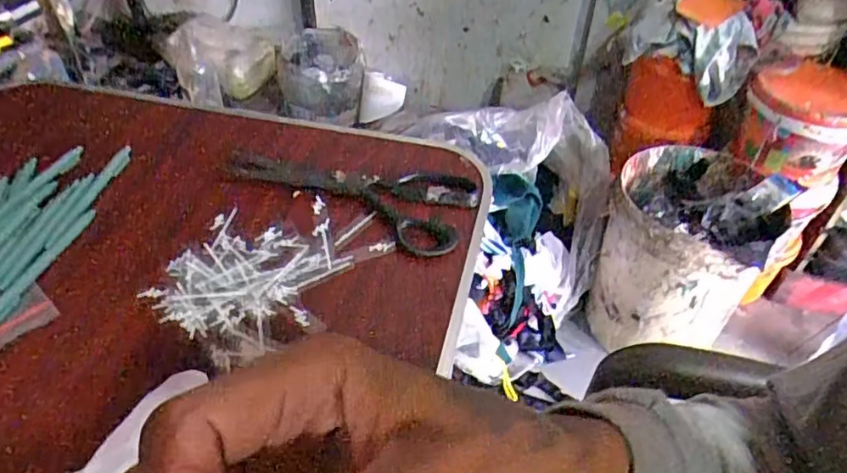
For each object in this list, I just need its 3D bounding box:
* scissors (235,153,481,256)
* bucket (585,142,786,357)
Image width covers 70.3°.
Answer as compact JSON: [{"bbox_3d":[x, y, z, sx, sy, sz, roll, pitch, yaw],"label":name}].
[{"bbox_3d":[-0.081,-0.046,0.588,0.256,0.017,0.096,12,44,10],"label":"scissors"},{"bbox_3d":[0.486,0.025,1.162,0.269,0.330,0.268,1,43,-1],"label":"bucket"}]

